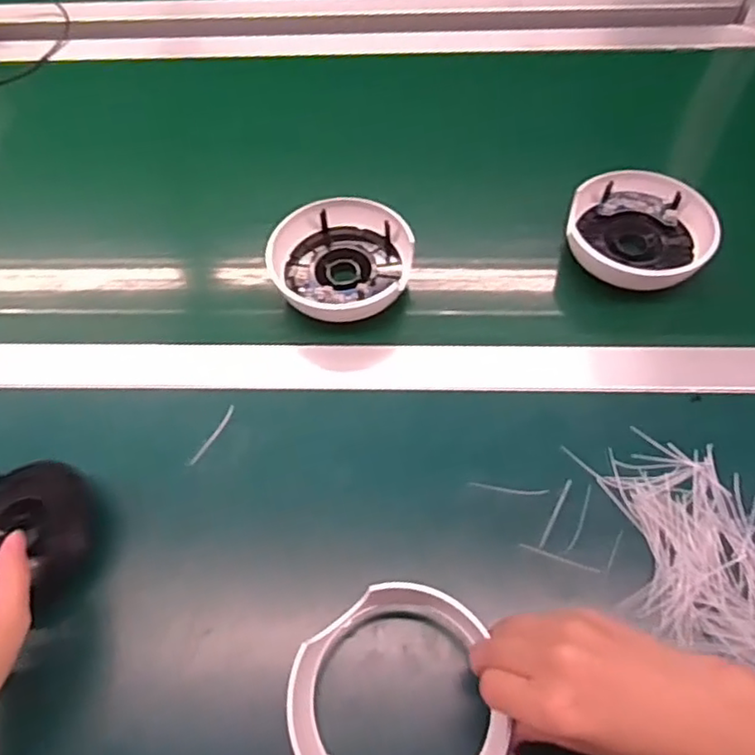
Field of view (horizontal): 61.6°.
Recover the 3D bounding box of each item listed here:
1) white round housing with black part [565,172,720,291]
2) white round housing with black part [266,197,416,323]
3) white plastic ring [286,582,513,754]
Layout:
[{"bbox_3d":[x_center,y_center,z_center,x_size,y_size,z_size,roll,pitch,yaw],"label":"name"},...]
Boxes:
[{"bbox_3d":[0.215,-0.117,0.523,0.110,0.034,0.110,-1,58,2],"label":"white round housing with black part"},{"bbox_3d":[-0.030,-0.092,0.519,0.112,0.040,0.102,-1,58,2],"label":"white round housing with black part"},{"bbox_3d":[0.008,0.178,0.345,0.109,0.036,0.116,-1,58,2],"label":"white plastic ring"}]

